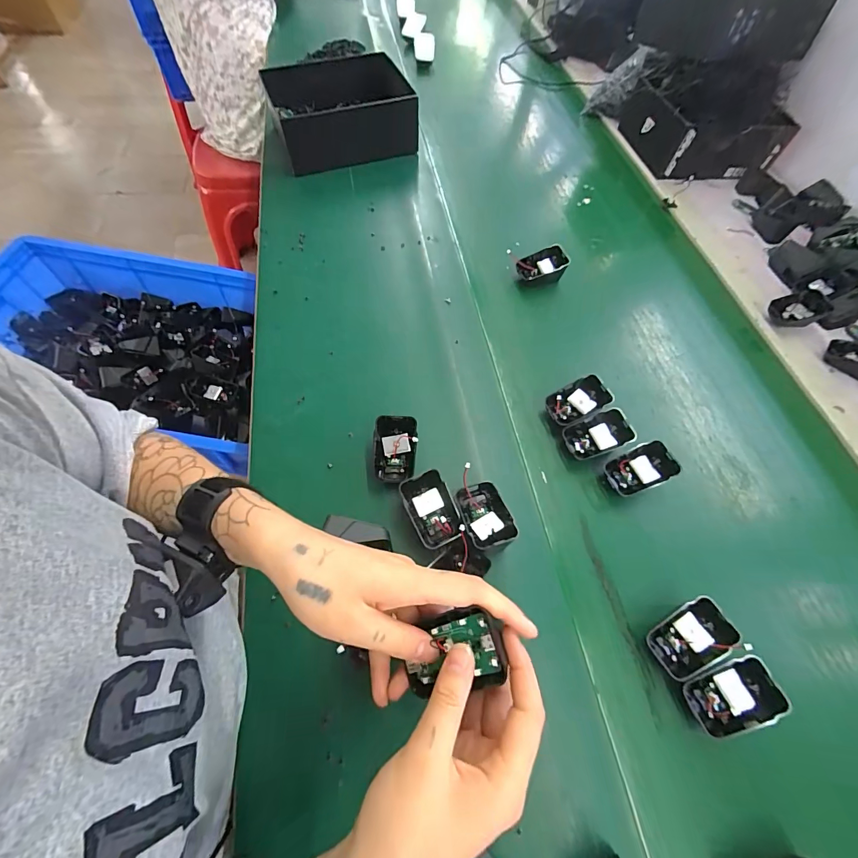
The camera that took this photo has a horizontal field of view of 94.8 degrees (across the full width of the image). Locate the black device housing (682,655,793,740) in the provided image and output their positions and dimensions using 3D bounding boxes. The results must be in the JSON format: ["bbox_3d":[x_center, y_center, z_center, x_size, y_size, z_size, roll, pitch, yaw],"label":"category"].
[{"bbox_3d":[0.254,0.223,0.330,0.069,0.018,0.045,-29,67,10],"label":"black device housing"}]

